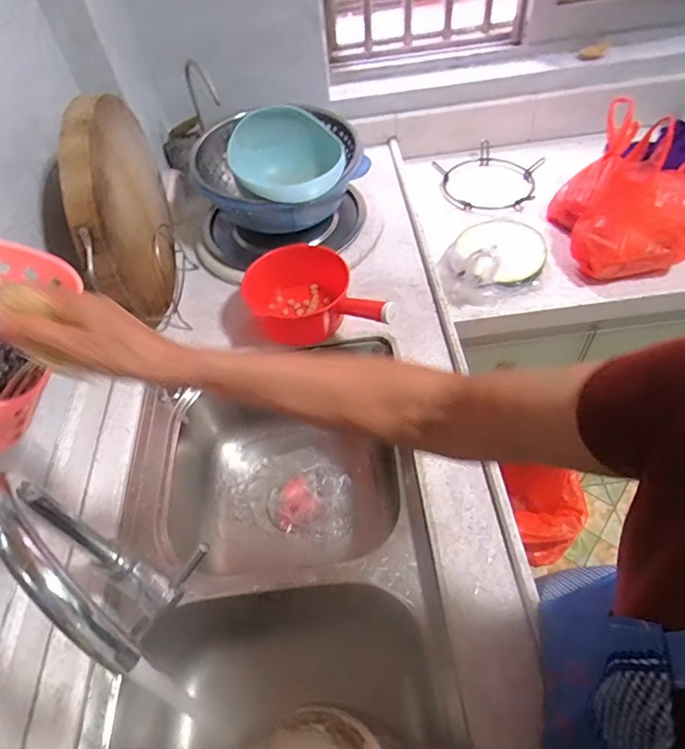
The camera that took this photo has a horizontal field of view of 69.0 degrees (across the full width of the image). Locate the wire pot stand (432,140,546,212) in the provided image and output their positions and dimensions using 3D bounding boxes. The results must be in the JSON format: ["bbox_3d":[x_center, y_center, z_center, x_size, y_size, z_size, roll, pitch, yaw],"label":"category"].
[{"bbox_3d":[0.321,-0.443,1.111,0.223,0.046,0.218,-3,53,4],"label":"wire pot stand"}]

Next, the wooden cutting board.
[{"bbox_3d":[-0.327,-0.249,0.758,0.057,0.294,0.331,-11,53,-2],"label":"wooden cutting board"}]

